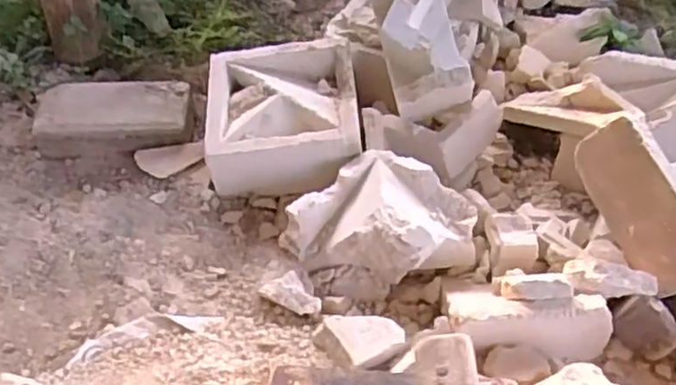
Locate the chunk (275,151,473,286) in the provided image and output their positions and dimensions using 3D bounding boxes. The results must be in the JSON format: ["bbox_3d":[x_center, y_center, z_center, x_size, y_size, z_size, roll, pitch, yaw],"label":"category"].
[{"bbox_3d":[0.061,0.038,0.867,0.216,0.099,0.152,18,50,14],"label":"chunk"}]

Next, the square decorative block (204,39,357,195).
[{"bbox_3d":[-0.076,-0.107,0.965,0.202,0.100,0.227,-1,48,-2],"label":"square decorative block"}]

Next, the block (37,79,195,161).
[{"bbox_3d":[-0.322,-0.105,1.023,0.218,0.063,0.112,-2,48,-3],"label":"block"}]

